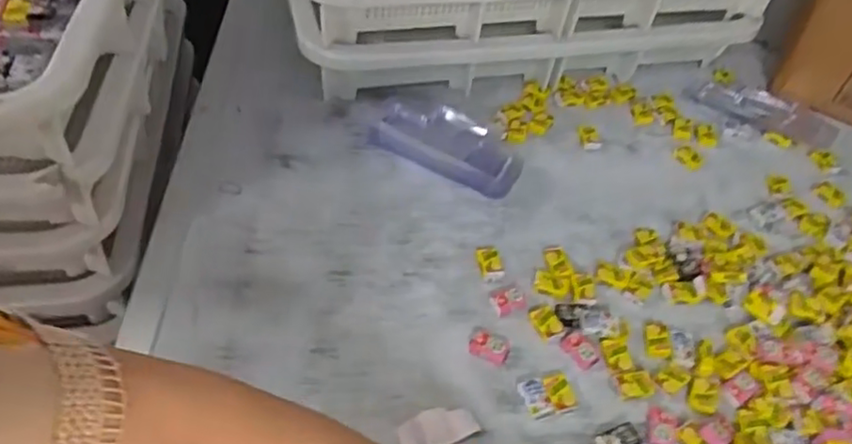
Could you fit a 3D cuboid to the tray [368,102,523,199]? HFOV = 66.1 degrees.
[{"bbox_3d":[0.024,-0.072,0.585,0.132,0.025,0.077,23,50,16],"label":"tray"}]

